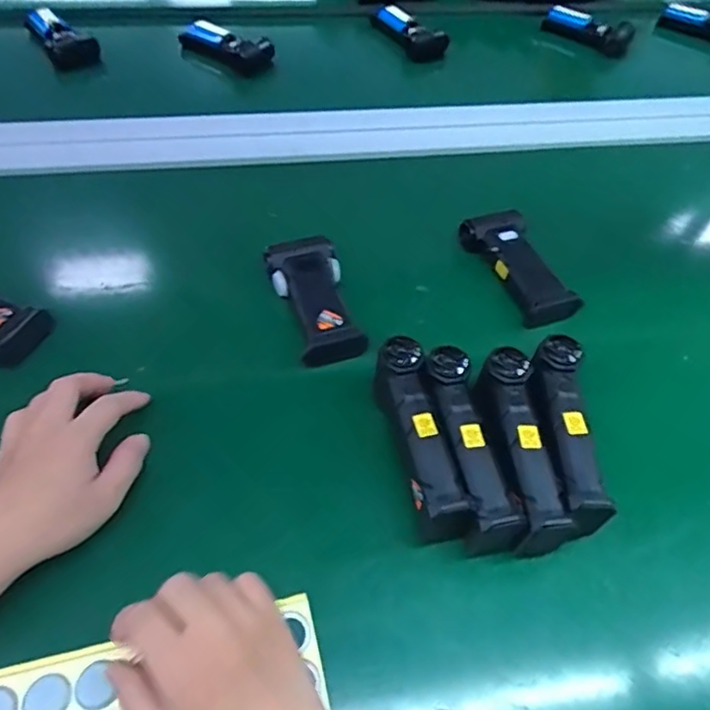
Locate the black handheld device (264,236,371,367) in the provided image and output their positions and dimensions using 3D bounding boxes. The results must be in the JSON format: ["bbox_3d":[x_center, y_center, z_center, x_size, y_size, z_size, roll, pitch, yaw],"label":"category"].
[{"bbox_3d":[-0.040,-0.058,0.582,0.071,0.030,0.153,-14,55,-13],"label":"black handheld device"}]

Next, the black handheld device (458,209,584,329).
[{"bbox_3d":[0.182,-0.100,0.630,0.070,0.040,0.148,-16,55,-14],"label":"black handheld device"}]

